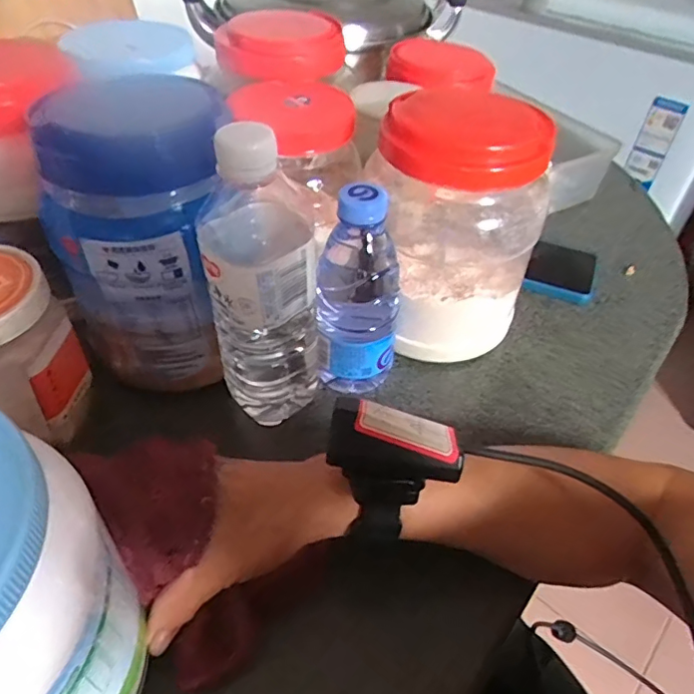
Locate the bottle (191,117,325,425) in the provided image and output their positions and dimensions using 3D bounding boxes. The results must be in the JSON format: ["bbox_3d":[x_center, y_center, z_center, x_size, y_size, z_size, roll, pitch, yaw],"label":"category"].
[{"bbox_3d":[-0.052,-0.039,0.358,0.072,0.209,0.068,-3,45,-6],"label":"bottle"}]

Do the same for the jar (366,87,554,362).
[{"bbox_3d":[0.080,-0.095,0.438,0.121,0.188,0.123,2,45,-2],"label":"jar"}]

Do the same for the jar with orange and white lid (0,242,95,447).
[{"bbox_3d":[-0.221,0.008,0.359,0.086,0.119,0.081,2,45,-2],"label":"jar with orange and white lid"}]

